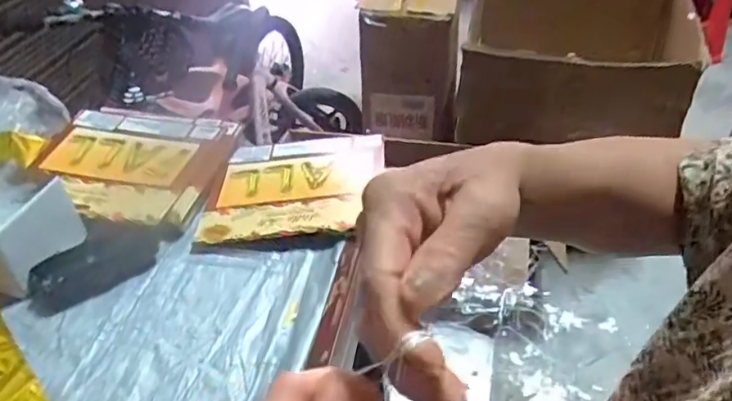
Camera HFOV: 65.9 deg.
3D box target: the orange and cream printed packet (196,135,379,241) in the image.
[{"bbox_3d":[-0.075,-0.016,0.610,0.179,0.022,0.157,-4,40,5],"label":"orange and cream printed packet"}]

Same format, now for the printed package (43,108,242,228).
[{"bbox_3d":[-0.267,-0.044,0.642,0.204,0.035,0.173,8,39,12],"label":"printed package"}]

